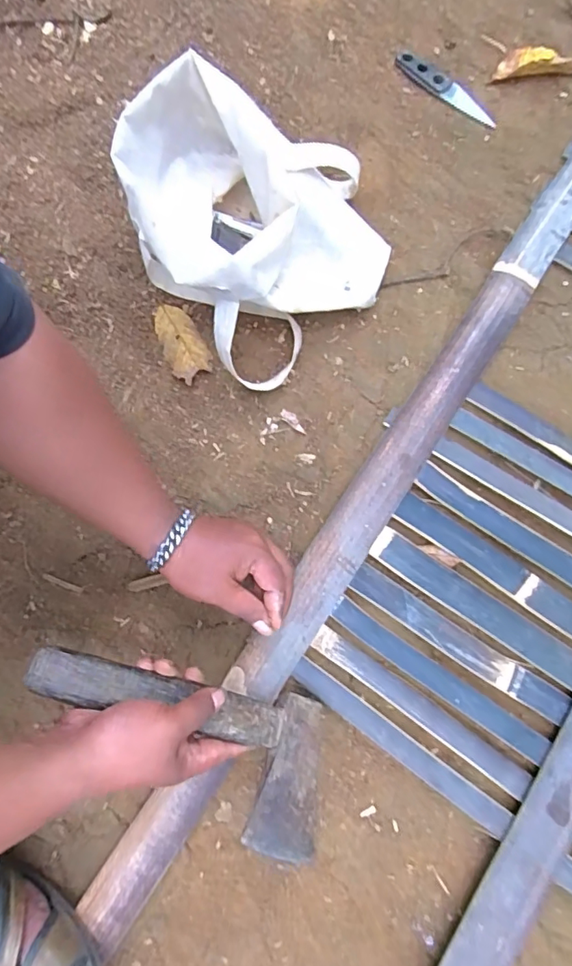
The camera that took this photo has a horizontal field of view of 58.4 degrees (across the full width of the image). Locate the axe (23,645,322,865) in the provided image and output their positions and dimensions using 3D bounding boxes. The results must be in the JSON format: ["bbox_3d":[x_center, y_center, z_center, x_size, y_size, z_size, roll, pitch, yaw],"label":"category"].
[{"bbox_3d":[-0.083,0.206,0.418,0.259,0.051,0.106,26,78,-12],"label":"axe"}]

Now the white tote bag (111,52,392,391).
[{"bbox_3d":[-0.038,-0.280,0.543,0.224,0.130,0.271,-40,79,-8],"label":"white tote bag"}]

